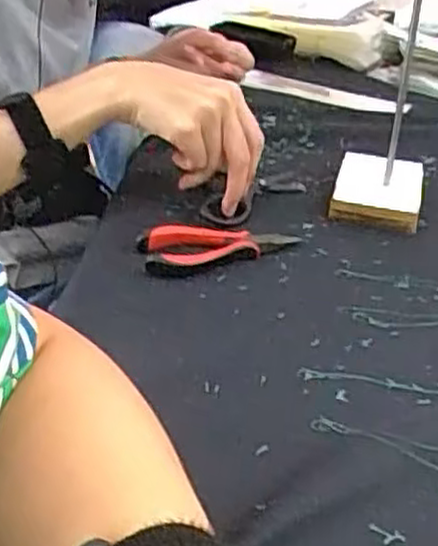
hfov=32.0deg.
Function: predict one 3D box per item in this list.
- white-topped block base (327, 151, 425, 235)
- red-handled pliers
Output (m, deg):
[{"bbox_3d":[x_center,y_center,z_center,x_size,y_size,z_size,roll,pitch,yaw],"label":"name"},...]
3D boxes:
[{"bbox_3d":[0.132,-0.071,0.639,0.070,0.017,0.114,12,33,9],"label":"white-topped block base"},{"bbox_3d":[0.001,-0.023,0.552,0.118,0.014,0.041,-8,35,-20],"label":"red-handled pliers"}]

